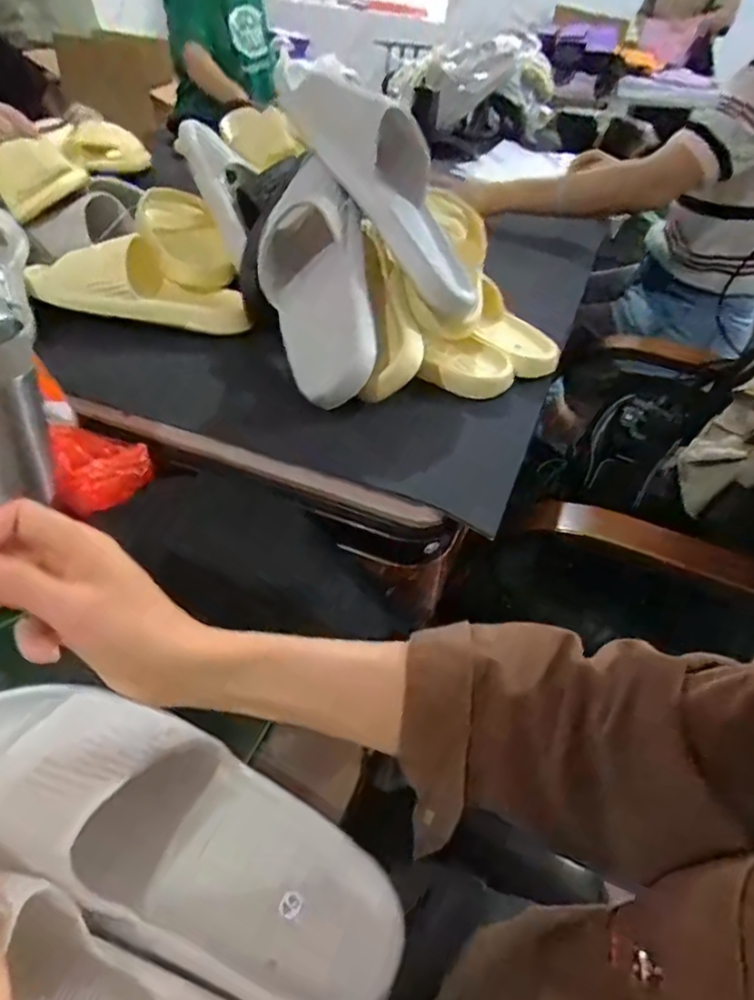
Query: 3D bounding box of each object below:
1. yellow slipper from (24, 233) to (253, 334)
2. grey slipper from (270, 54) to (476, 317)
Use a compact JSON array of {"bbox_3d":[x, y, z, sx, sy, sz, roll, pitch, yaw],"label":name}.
[{"bbox_3d":[-0.247,-0.227,0.634,0.242,0.061,0.083,13,39,7],"label":"yellow slipper"},{"bbox_3d":[0.014,-0.283,0.561,0.238,0.073,0.090,52,39,-16],"label":"grey slipper"}]

